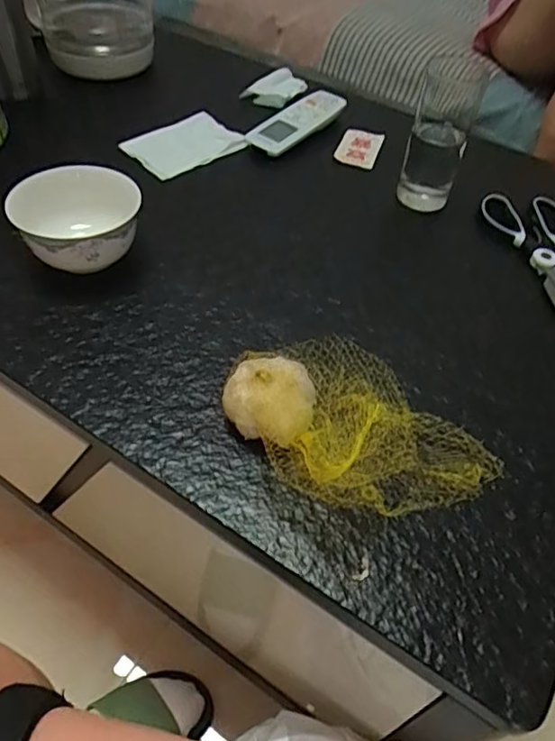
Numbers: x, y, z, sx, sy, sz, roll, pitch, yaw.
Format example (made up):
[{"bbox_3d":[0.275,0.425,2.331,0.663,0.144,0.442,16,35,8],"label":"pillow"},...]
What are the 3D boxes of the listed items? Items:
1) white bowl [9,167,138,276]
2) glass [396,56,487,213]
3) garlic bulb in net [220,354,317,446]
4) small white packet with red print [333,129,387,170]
[{"bbox_3d":[-0.181,-0.132,0.514,0.108,0.064,0.111,3,50,-3],"label":"white bowl"},{"bbox_3d":[0.174,-0.250,0.601,0.060,0.139,0.057,21,51,12],"label":"glass"},{"bbox_3d":[-0.006,0.024,0.401,0.062,0.049,0.048,14,50,7],"label":"garlic bulb in net"},{"bbox_3d":[0.103,-0.284,0.716,0.052,0.011,0.084,16,52,11],"label":"small white packet with red print"}]

